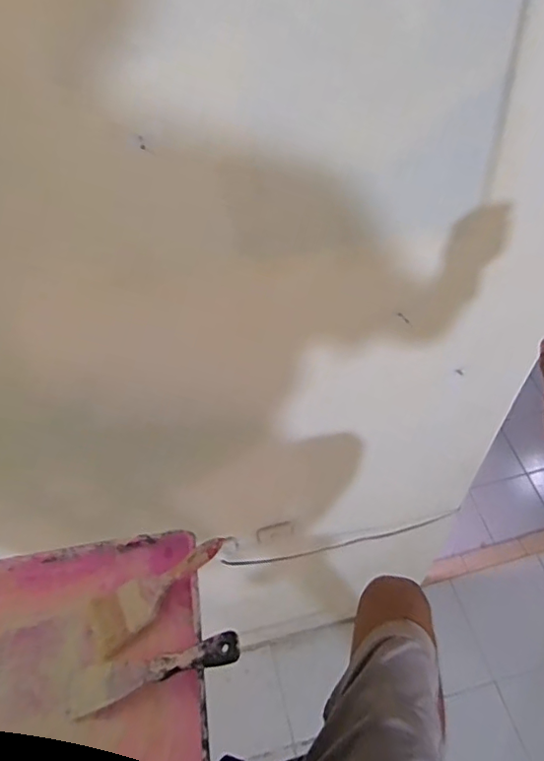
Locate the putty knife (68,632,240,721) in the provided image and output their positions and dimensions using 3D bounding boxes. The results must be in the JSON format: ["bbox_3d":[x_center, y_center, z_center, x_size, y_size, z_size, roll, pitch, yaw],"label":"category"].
[{"bbox_3d":[-0.125,0.307,0.583,0.197,0.022,0.041,-24,53,12],"label":"putty knife"}]

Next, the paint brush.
[{"bbox_3d":[-0.132,0.237,0.632,0.174,0.011,0.060,-36,58,-4],"label":"paint brush"}]

